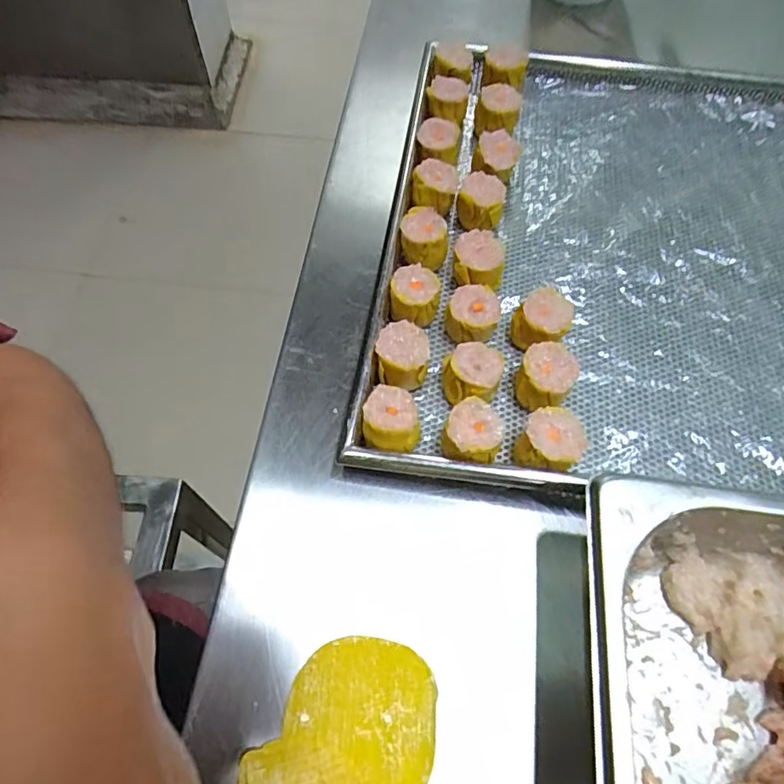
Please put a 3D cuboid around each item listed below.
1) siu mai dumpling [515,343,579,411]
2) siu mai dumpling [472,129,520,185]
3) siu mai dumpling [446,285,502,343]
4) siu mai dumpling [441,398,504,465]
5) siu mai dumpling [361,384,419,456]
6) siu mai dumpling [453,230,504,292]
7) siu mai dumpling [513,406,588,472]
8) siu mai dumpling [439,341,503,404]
[{"bbox_3d":[0.098,-0.007,0.354,0.033,0.033,0.043,30,66,15],"label":"siu mai dumpling"},{"bbox_3d":[0.084,-0.186,0.436,0.031,0.034,0.038,18,64,10],"label":"siu mai dumpling"},{"bbox_3d":[0.056,-0.049,0.378,0.034,0.031,0.038,14,63,8],"label":"siu mai dumpling"},{"bbox_3d":[0.048,0.028,0.332,0.032,0.037,0.037,13,63,7],"label":"siu mai dumpling"},{"bbox_3d":[-0.001,0.020,0.337,0.033,0.034,0.039,-10,63,-5],"label":"siu mai dumpling"},{"bbox_3d":[0.061,-0.090,0.392,0.034,0.029,0.043,0,62,0],"label":"siu mai dumpling"},{"bbox_3d":[0.096,0.033,0.329,0.035,0.039,0.038,0,62,0],"label":"siu mai dumpling"},{"bbox_3d":[0.051,-0.009,0.353,0.037,0.034,0.039,0,62,0],"label":"siu mai dumpling"}]

